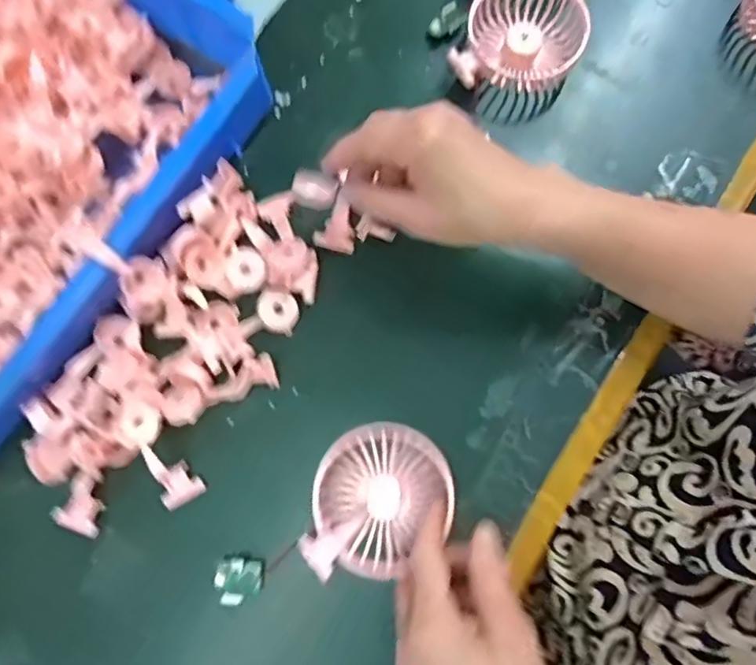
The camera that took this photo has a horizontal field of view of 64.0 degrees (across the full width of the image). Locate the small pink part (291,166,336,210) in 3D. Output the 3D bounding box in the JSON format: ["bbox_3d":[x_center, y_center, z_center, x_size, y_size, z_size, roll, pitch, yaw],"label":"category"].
[{"bbox_3d":[-0.043,-0.096,0.407,0.030,0.011,0.024,22,102,5],"label":"small pink part"}]

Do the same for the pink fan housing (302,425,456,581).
[{"bbox_3d":[0.000,0.112,0.401,0.085,0.030,0.099,16,77,5],"label":"pink fan housing"}]

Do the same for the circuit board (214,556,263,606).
[{"bbox_3d":[-0.093,0.165,0.403,0.030,0.011,0.028,4,77,5],"label":"circuit board"}]

